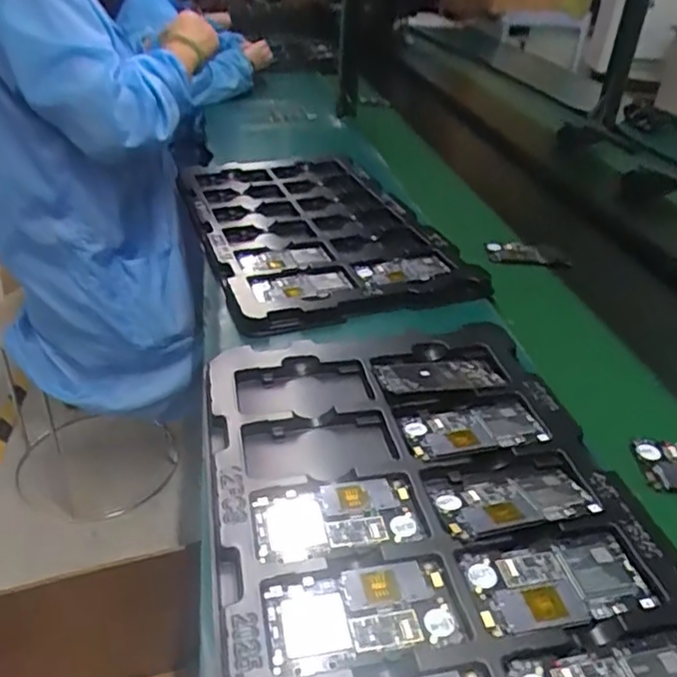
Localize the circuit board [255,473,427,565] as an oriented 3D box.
[{"bbox_3d":[-0.001,0.140,0.496,0.129,0.007,0.067,-6,35,-11],"label":"circuit board"}]

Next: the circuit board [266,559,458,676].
[{"bbox_3d":[0.016,0.185,0.426,0.125,0.004,0.066,-5,35,-13],"label":"circuit board"}]

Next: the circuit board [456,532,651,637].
[{"bbox_3d":[0.156,0.173,0.450,0.123,0.004,0.064,-4,35,-12],"label":"circuit board"}]

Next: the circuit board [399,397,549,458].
[{"bbox_3d":[0.125,0.081,0.579,0.127,0.005,0.058,-5,35,-13],"label":"circuit board"}]

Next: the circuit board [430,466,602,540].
[{"bbox_3d":[0.143,0.132,0.508,0.125,0.007,0.052,-4,35,-11],"label":"circuit board"}]

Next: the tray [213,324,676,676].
[{"bbox_3d":[0.082,0.155,0.461,0.323,0.017,0.540,-3,33,-12],"label":"tray"}]

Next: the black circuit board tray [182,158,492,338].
[{"bbox_3d":[-0.052,-0.188,1.002,0.324,0.056,0.597,-6,34,-17],"label":"black circuit board tray"}]

